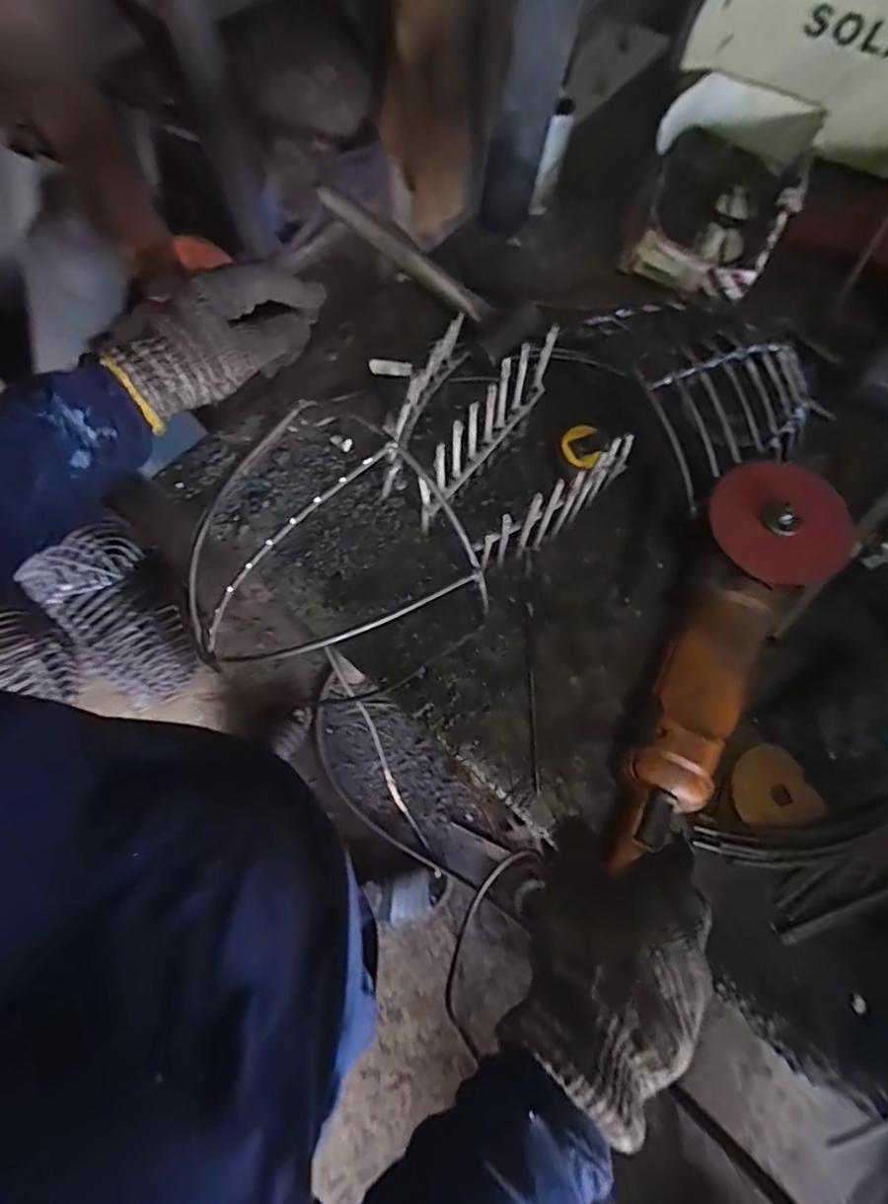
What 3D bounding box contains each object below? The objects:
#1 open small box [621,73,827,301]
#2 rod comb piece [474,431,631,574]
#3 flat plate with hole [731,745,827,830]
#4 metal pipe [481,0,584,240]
[{"bbox_3d":[0.273,-0.408,0.595,0.149,0.058,0.236,19,73,4],"label":"open small box"},{"bbox_3d":[0.092,-0.070,0.470,0.145,0.094,0.025,-30,76,-11],"label":"rod comb piece"},{"bbox_3d":[0.252,0.146,0.458,0.060,0.005,0.061,-3,62,6],"label":"flat plate with hole"},{"bbox_3d":[0.071,-0.426,0.462,0.062,0.286,0.053,9,72,1],"label":"metal pipe"}]

